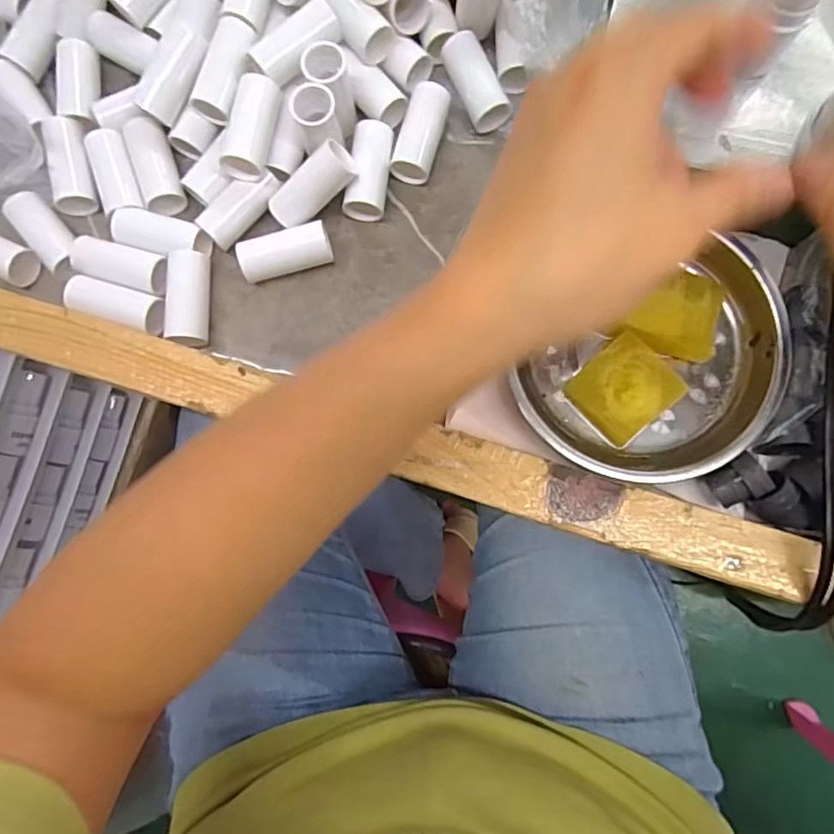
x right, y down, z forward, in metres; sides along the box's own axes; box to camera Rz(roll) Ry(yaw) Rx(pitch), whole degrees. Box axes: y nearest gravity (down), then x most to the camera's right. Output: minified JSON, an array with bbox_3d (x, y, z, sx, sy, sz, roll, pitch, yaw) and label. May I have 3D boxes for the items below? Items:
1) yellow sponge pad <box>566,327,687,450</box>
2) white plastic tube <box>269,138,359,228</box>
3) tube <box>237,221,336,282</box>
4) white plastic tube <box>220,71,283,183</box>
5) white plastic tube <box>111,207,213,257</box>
[{"bbox_3d":[0.100,-0.013,0.278,0.045,0.012,0.040,-43,83,-3],"label":"yellow sponge pad"},{"bbox_3d":[-0.054,-0.116,0.286,0.048,0.020,0.020,-35,82,20],"label":"white plastic tube"},{"bbox_3d":[-0.067,-0.083,0.293,0.045,0.022,0.019,-14,82,0],"label":"tube"},{"bbox_3d":[-0.082,-0.145,0.283,0.019,0.020,0.051,12,83,4],"label":"white plastic tube"},{"bbox_3d":[-0.132,-0.096,0.299,0.048,0.019,0.022,8,83,3],"label":"white plastic tube"}]

